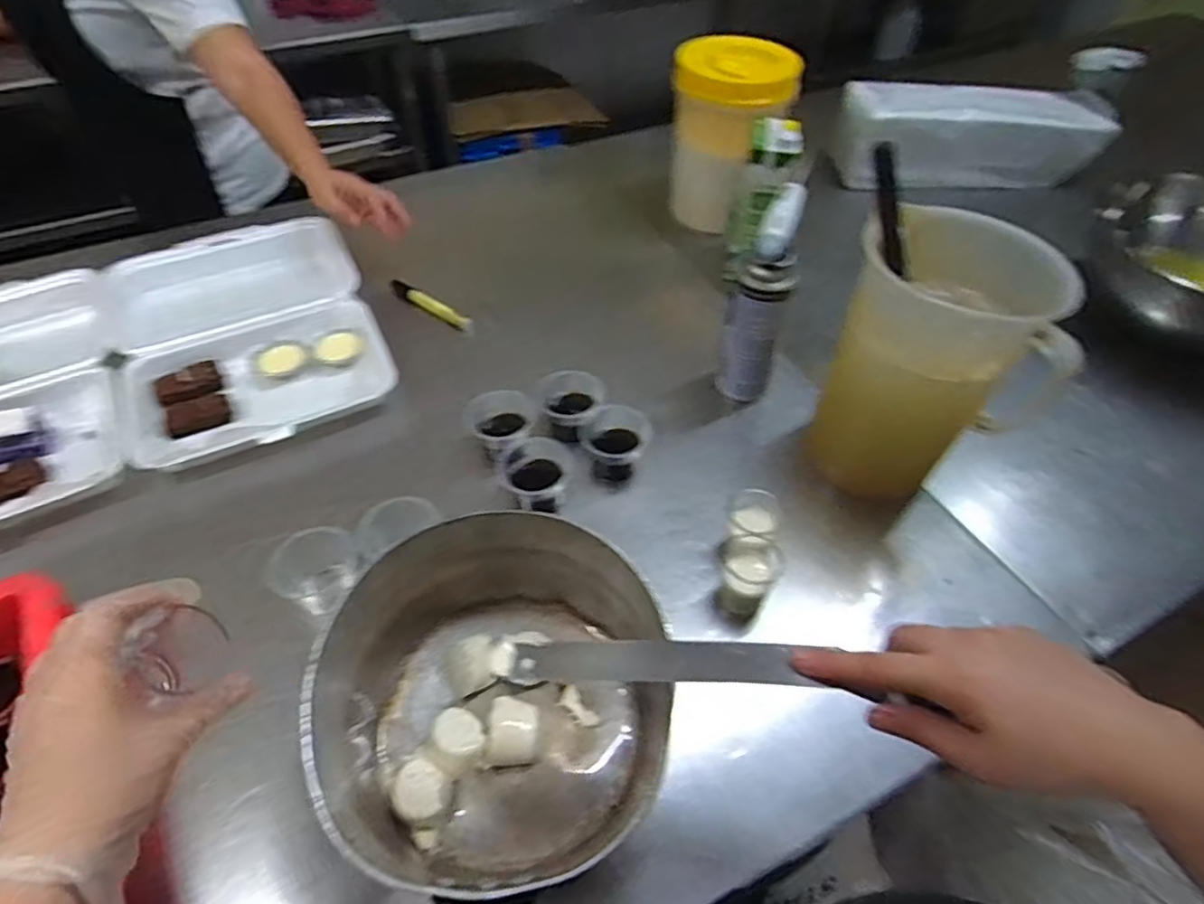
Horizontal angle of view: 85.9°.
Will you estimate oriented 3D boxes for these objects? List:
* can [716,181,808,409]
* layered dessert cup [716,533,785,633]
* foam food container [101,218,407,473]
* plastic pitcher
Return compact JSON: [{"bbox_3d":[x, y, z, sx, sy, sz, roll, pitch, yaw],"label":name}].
[{"bbox_3d":[0.168,-0.154,0.702,0.063,0.248,0.065,1,50,-1],"label":"can"},{"bbox_3d":[0.126,0.112,0.585,0.055,0.063,0.053,1,50,-1],"label":"layered dessert cup"},{"bbox_3d":[-0.442,-0.151,0.809,0.292,0.044,0.409,-20,53,-17],"label":"foam food container"},{"bbox_3d":[0.309,-0.086,0.637,0.166,0.245,0.177,13,51,10],"label":"plastic pitcher"}]

